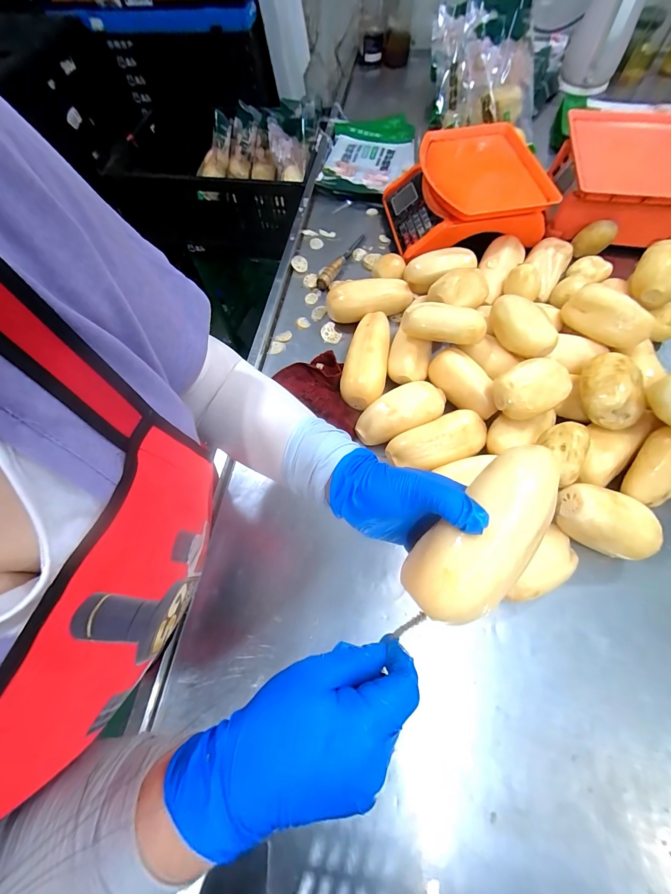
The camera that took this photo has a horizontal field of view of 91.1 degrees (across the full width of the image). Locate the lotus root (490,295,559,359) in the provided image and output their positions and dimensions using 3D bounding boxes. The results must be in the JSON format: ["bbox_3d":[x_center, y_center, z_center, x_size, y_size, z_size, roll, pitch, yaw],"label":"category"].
[{"bbox_3d":[0.301,-0.194,0.538,0.068,0.056,0.124,-22,67,-8],"label":"lotus root"}]

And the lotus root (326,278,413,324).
[{"bbox_3d":[0.066,-0.276,0.636,0.159,0.057,0.072,-8,66,-2],"label":"lotus root"}]

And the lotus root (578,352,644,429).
[{"bbox_3d":[0.403,-0.088,0.483,0.079,0.054,0.114,27,69,13],"label":"lotus root"}]

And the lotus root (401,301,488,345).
[{"bbox_3d":[0.176,-0.198,0.544,0.132,0.065,0.057,10,66,6],"label":"lotus root"}]

